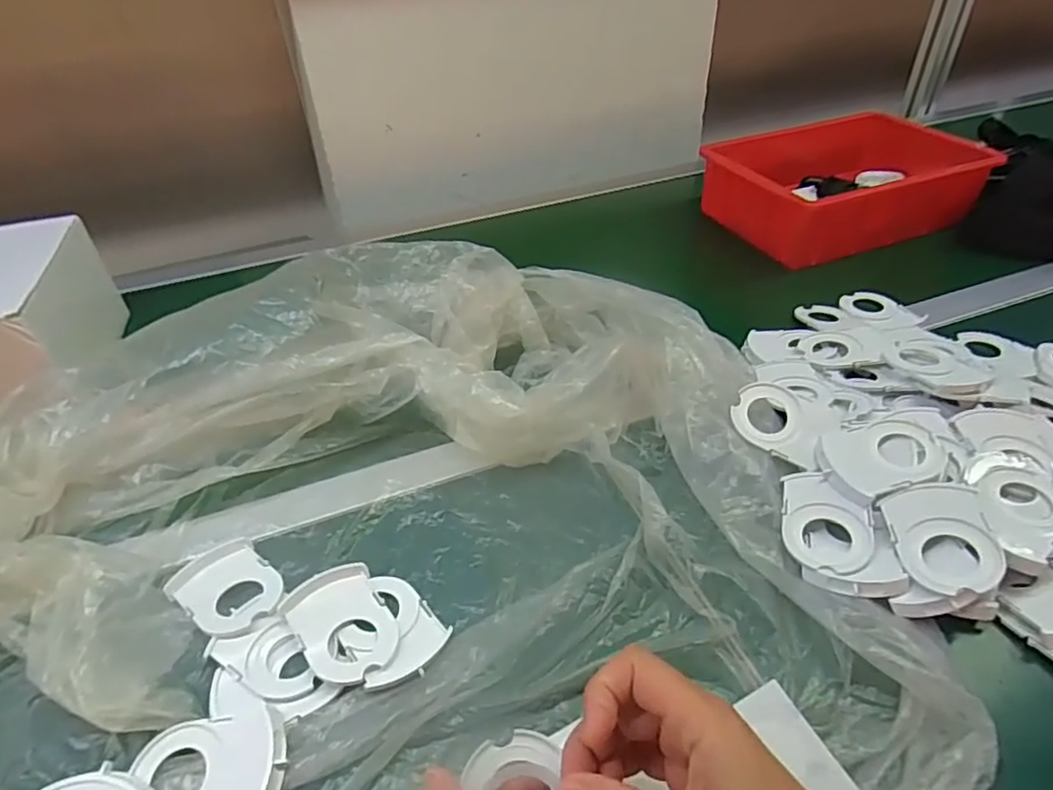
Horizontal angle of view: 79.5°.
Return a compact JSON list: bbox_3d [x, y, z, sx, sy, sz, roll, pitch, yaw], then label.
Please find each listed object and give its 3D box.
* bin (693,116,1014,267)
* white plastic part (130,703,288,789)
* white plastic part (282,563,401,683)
[{"bbox_3d":[0.379,-0.258,0.766,0.268,0.073,0.207,-18,47,-18],"label":"bin"},{"bbox_3d":[-0.166,0.198,0.331,0.075,0.012,0.058,-9,40,-7],"label":"white plastic part"},{"bbox_3d":[-0.114,0.142,0.398,0.055,0.005,0.078,-29,46,-27],"label":"white plastic part"}]

